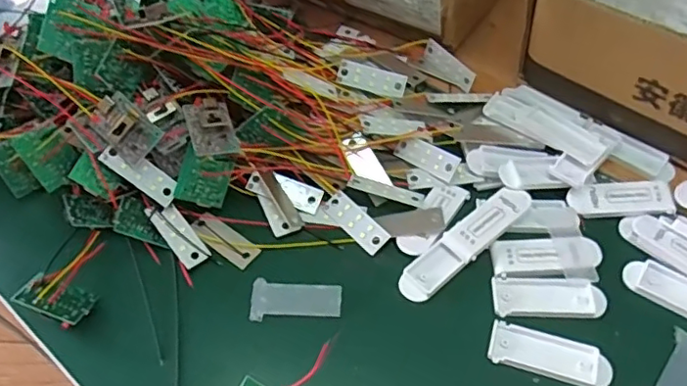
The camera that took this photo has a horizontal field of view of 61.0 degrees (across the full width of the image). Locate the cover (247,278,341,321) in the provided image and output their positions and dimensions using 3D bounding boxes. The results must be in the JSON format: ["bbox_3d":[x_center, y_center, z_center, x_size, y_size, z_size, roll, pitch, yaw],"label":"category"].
[{"bbox_3d":[-0.025,0.058,0.315,0.048,0.005,0.021,-1,52,3],"label":"cover"}]

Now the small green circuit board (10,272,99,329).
[{"bbox_3d":[-0.155,0.058,0.315,0.037,0.007,0.022,24,35,-7],"label":"small green circuit board"}]

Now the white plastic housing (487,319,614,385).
[{"bbox_3d":[0.102,0.080,0.288,0.057,0.004,0.023,12,53,13],"label":"white plastic housing"}]

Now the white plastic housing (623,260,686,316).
[{"bbox_3d":[0.176,0.053,0.302,0.057,0.007,0.019,29,58,23],"label":"white plastic housing"}]

